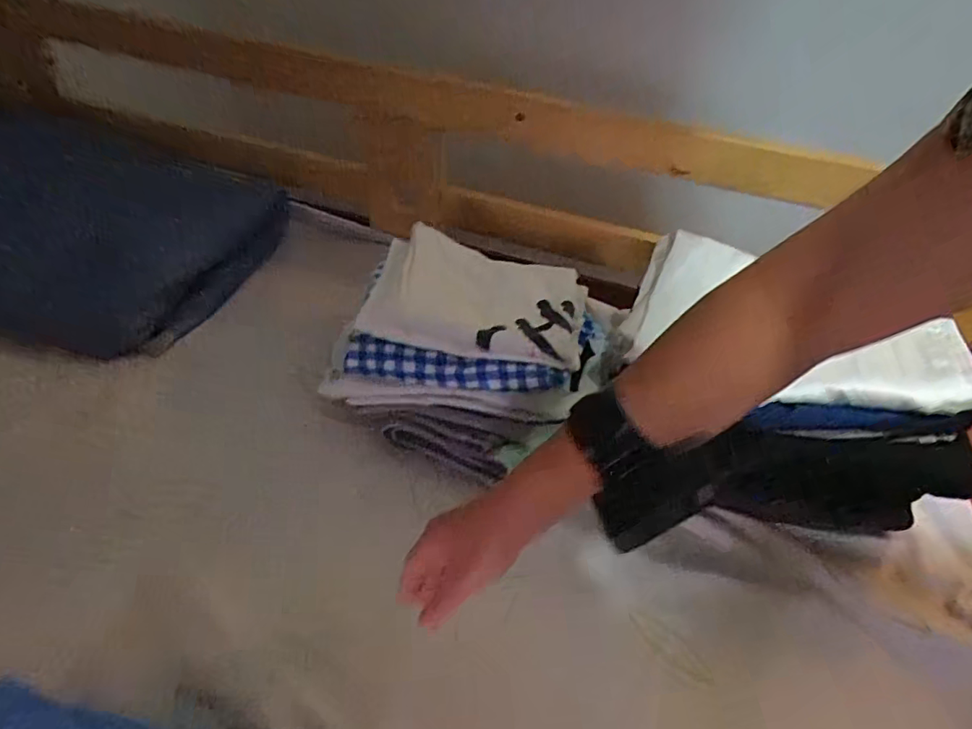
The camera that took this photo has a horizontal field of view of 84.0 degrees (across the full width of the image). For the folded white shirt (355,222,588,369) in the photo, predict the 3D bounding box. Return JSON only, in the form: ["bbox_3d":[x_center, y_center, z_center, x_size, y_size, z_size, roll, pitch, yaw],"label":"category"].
[{"bbox_3d":[-0.006,-0.080,0.572,0.219,0.060,0.130,9,52,7],"label":"folded white shirt"}]

